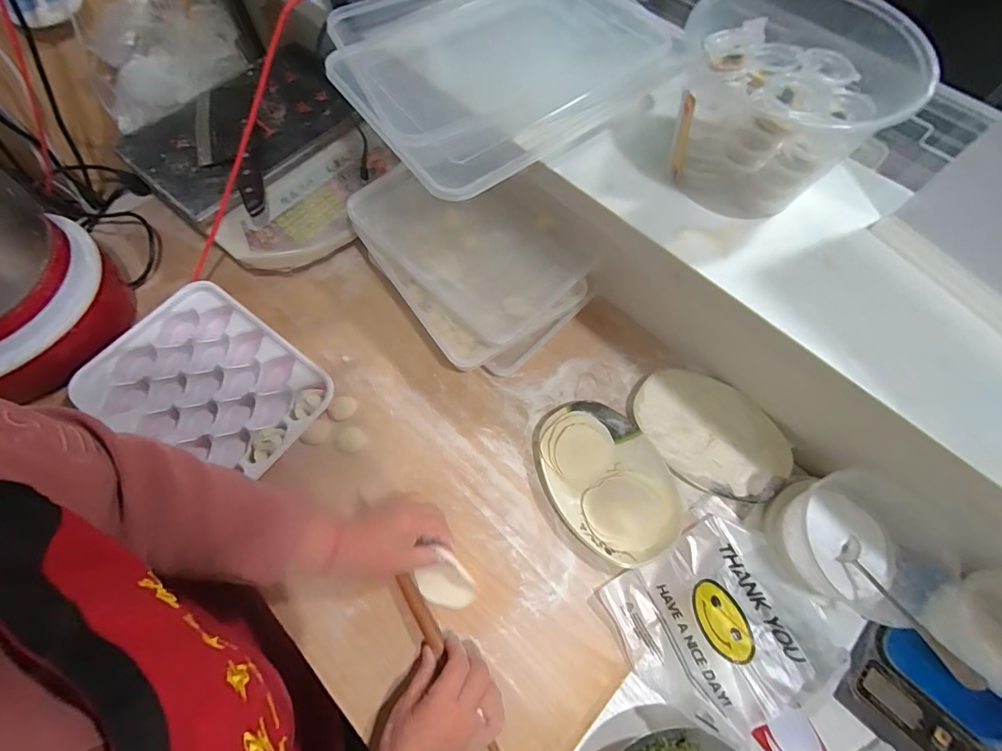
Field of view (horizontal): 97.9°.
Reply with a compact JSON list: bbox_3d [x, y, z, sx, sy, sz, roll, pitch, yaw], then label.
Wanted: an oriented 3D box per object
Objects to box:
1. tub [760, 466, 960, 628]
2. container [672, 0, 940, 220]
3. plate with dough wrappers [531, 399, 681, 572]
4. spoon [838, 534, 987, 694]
[{"bbox_3d":[0.379,0.178,0.474,0.143,0.092,0.131,0,68,-1],"label":"tub"},{"bbox_3d":[0.219,-0.216,0.355,0.143,0.114,0.135,0,68,-1],"label":"container"},{"bbox_3d":[0.127,0.124,0.531,0.137,0.031,0.195,-32,72,-13],"label":"plate with dough wrappers"},{"bbox_3d":[0.380,0.218,0.417,0.024,0.173,0.020,13,108,5],"label":"spoon"}]

